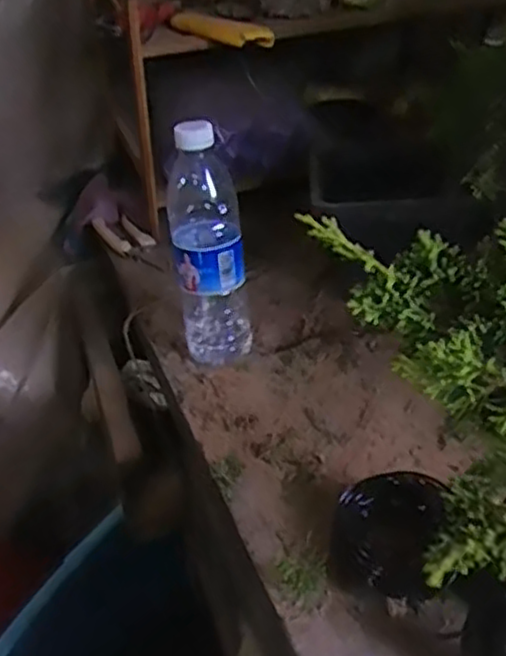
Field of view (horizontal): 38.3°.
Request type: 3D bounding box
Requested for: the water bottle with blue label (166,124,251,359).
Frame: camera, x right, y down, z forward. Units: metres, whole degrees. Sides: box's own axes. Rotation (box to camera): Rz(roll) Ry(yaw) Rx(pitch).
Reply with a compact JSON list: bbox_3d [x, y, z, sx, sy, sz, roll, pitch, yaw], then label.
[{"bbox_3d":[-0.038,-0.066,0.625,0.062,0.202,0.051,-7,33,-6],"label":"water bottle with blue label"}]

